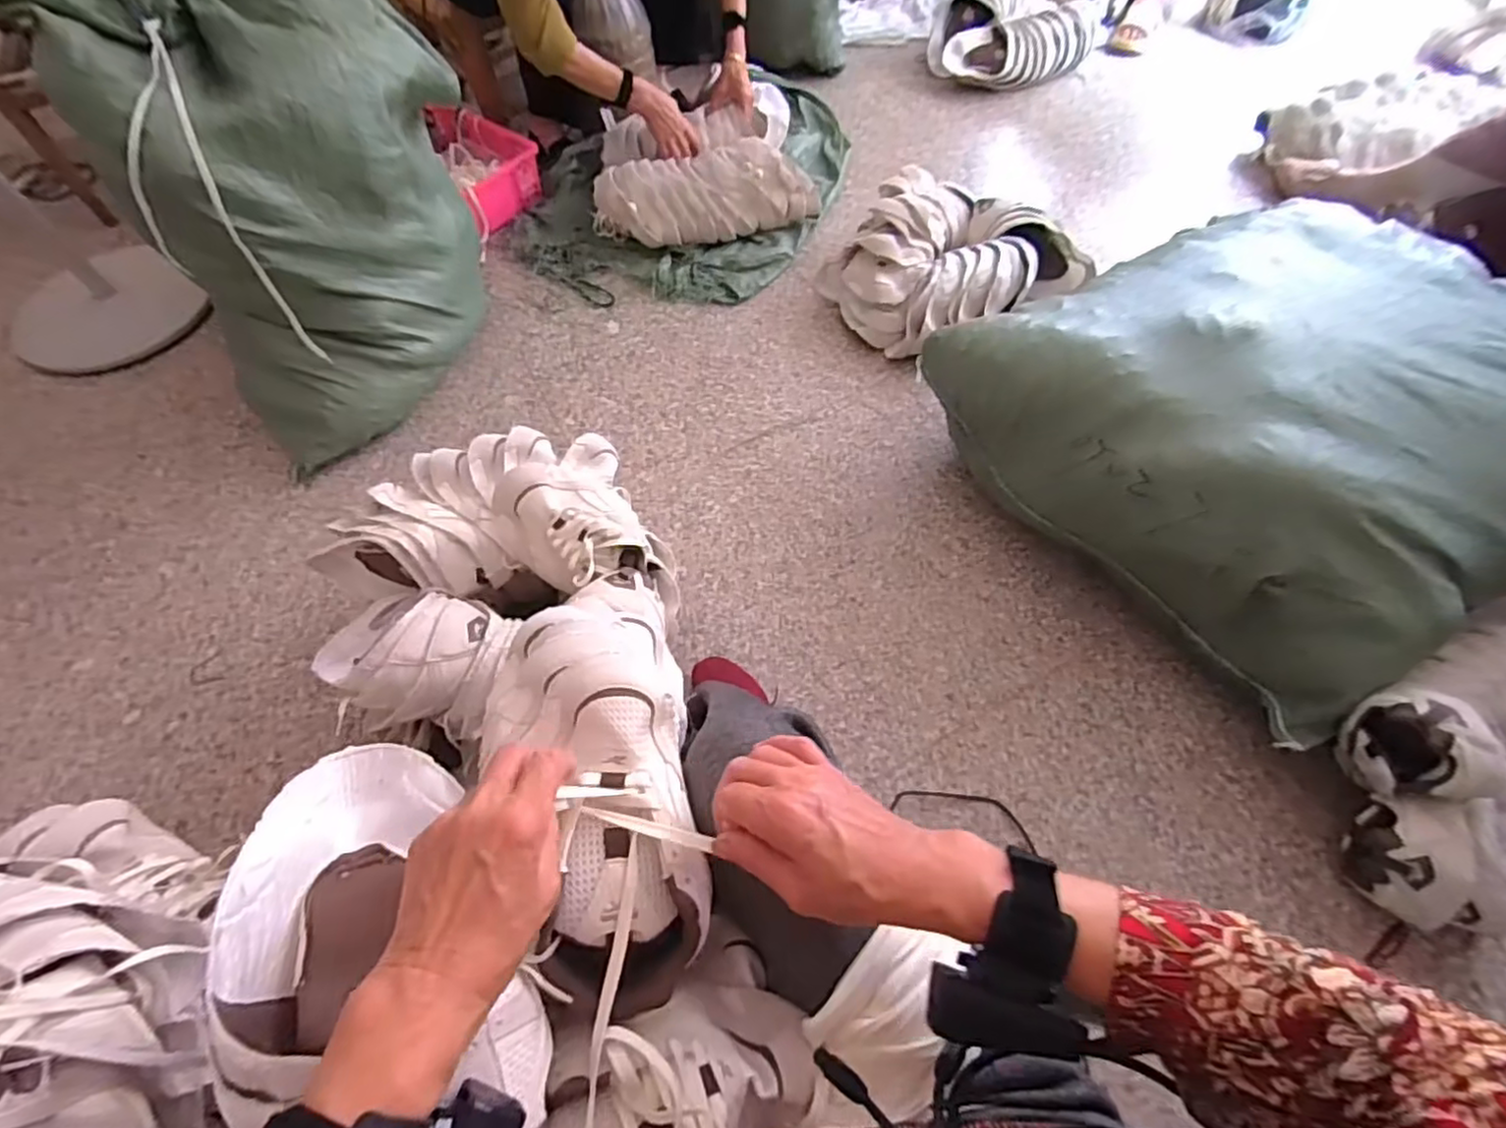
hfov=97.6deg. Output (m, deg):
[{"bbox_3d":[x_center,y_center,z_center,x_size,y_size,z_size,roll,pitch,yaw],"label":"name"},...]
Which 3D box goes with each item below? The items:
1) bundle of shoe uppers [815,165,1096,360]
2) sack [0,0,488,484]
[{"bbox_3d":[0.397,-0.649,1.374,0.486,0.139,0.389,-28,64,-15],"label":"bundle of shoe uppers"},{"bbox_3d":[-0.703,-0.589,1.072,0.497,0.578,0.509,-22,62,-11],"label":"sack"}]

